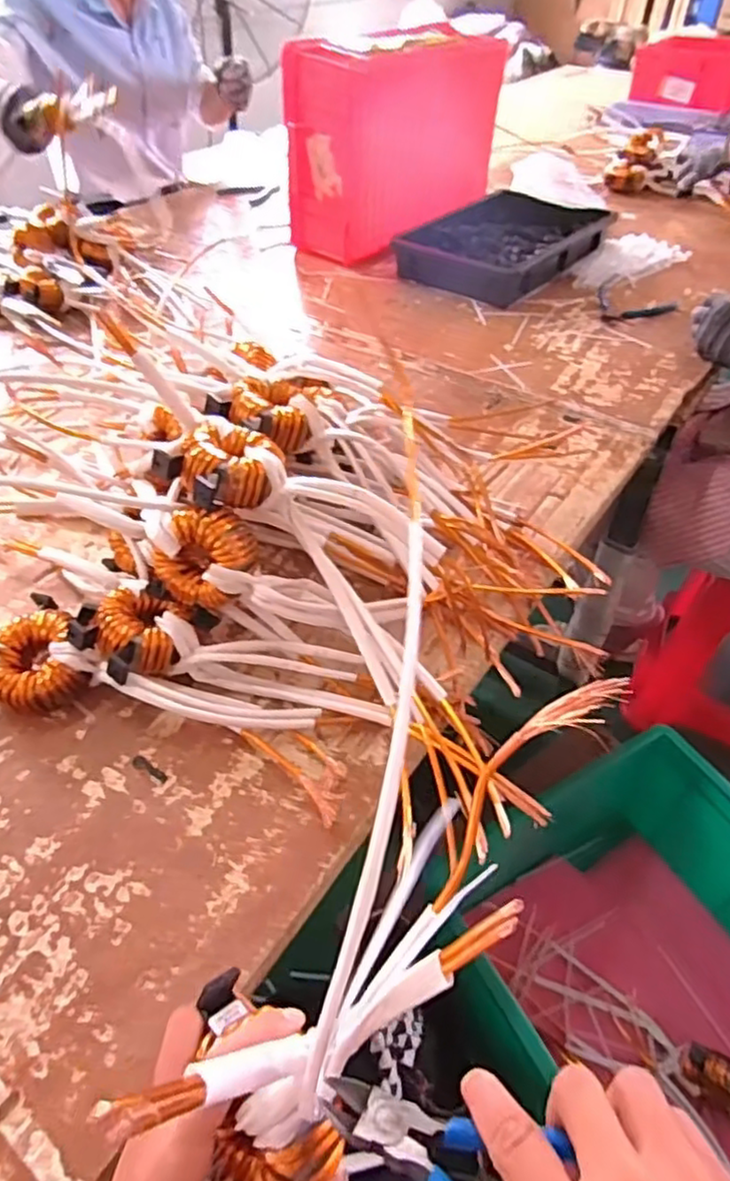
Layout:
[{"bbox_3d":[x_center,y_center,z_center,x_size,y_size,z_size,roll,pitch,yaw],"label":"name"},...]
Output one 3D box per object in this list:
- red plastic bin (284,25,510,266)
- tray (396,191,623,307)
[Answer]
[{"bbox_3d":[0.051,-0.757,1.120,0.181,0.269,0.346,31,54,27],"label":"red plastic bin"},{"bbox_3d":[0.236,-0.610,1.164,0.268,0.058,0.345,30,53,27],"label":"tray"}]

